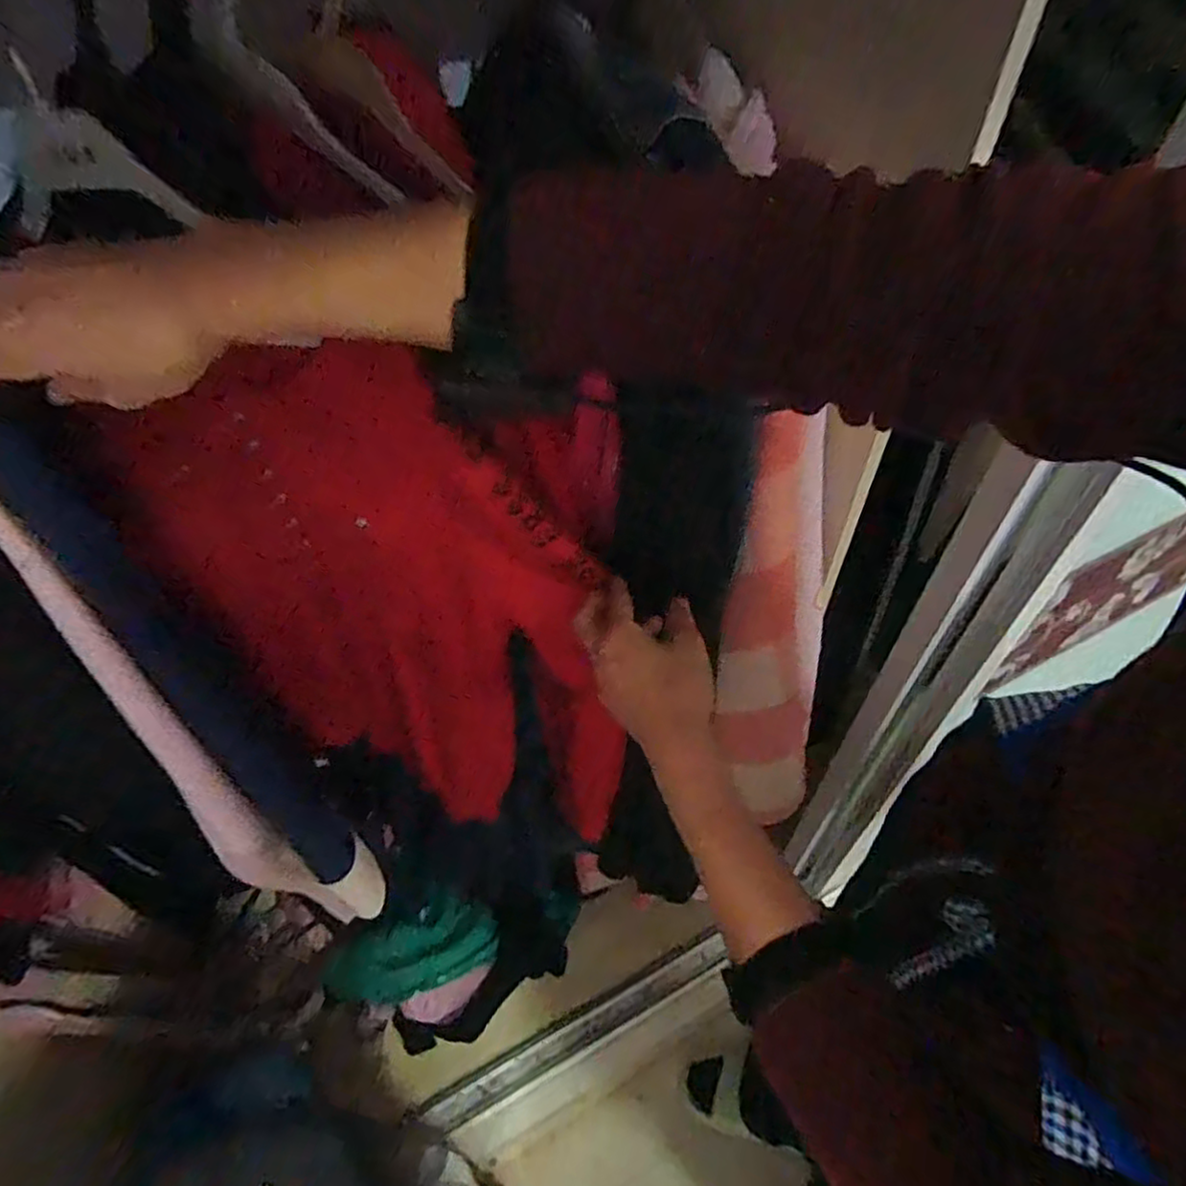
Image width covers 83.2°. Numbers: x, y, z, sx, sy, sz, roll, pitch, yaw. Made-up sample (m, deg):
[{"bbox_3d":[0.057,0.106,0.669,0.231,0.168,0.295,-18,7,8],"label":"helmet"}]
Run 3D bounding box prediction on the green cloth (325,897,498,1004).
[{"bbox_3d":[-0.289,0.563,1.067,0.256,0.070,0.123,-5,75,-20],"label":"green cloth"}]

